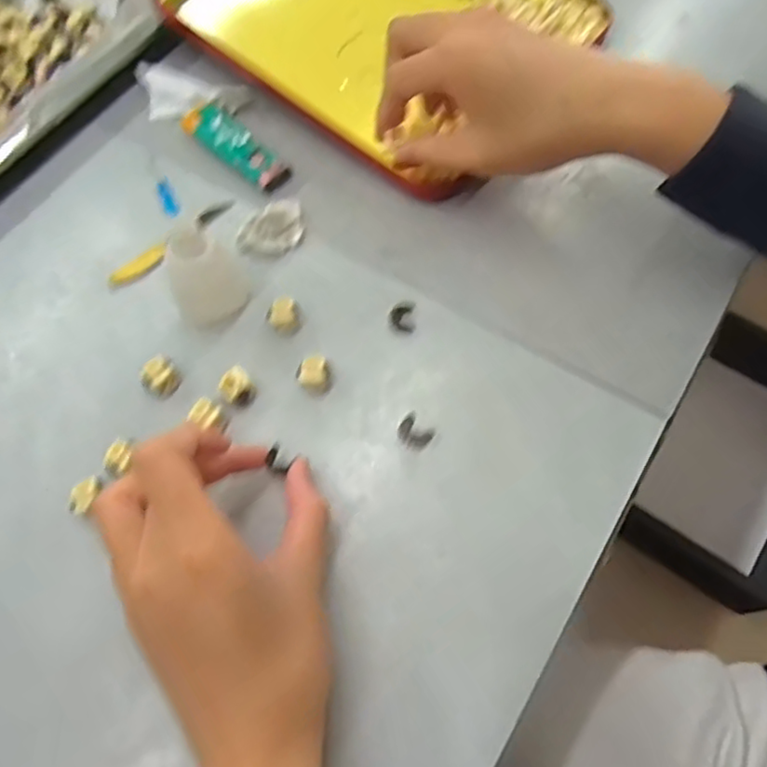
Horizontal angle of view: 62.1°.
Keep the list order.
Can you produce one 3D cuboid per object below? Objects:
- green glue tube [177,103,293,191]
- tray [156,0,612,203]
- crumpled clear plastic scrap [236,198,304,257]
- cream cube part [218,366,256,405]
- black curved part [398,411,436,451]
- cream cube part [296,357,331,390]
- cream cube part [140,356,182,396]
[{"bbox_3d":[-0.091,-0.147,0.385,0.026,0.007,0.083,-41,70,-15],"label":"green glue tube"},{"bbox_3d":[-0.008,-0.250,0.425,0.272,0.021,0.201,41,72,16],"label":"tray"},{"bbox_3d":[-0.059,-0.087,0.354,0.025,0.015,0.041,36,71,17],"label":"crumpled clear plastic scrap"},{"bbox_3d":[-0.072,0.002,0.315,0.015,0.014,0.013,-38,71,-16],"label":"cream cube part"},{"bbox_3d":[0.015,0.023,0.308,0.017,0.004,0.015,41,73,19],"label":"black curved part"},{"bbox_3d":[-0.034,-0.004,0.318,0.016,0.012,0.016,-7,65,-1],"label":"cream cube part"},{"bbox_3d":[-0.111,-0.003,0.320,0.016,0.014,0.015,-37,71,-15],"label":"cream cube part"}]

